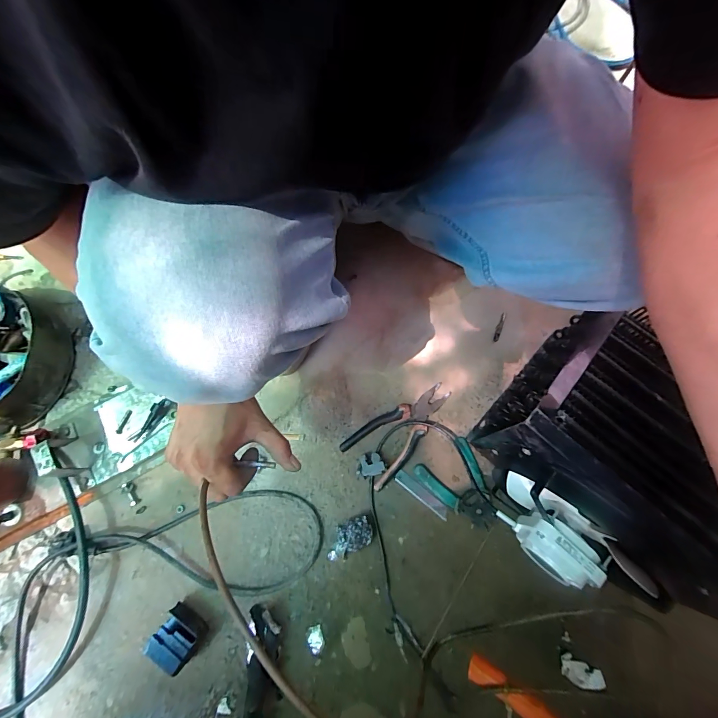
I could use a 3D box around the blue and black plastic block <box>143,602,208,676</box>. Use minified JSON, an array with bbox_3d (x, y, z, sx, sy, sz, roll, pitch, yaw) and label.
[{"bbox_3d":[-0.248,0.384,0.506,0.059,0.047,0.057,30,76,9],"label":"blue and black plastic block"}]

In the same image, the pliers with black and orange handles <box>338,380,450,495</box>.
[{"bbox_3d":[0.071,0.113,0.589,0.187,0.015,0.091,-39,77,-10],"label":"pliers with black and orange handles"}]

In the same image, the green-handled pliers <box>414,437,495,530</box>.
[{"bbox_3d":[0.156,0.199,0.565,0.093,0.021,0.123,-30,75,-7],"label":"green-handled pliers"}]

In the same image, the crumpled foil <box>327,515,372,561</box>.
[{"bbox_3d":[-0.015,0.265,0.539,0.074,0.035,0.042,-31,75,-8],"label":"crumpled foil"}]

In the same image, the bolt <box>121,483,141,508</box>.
[{"bbox_3d":[-0.359,0.212,0.578,0.020,0.009,0.039,-31,75,-8],"label":"bolt"}]

